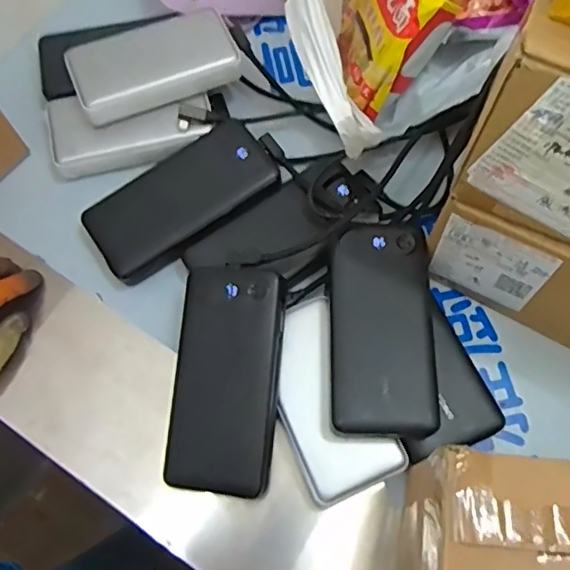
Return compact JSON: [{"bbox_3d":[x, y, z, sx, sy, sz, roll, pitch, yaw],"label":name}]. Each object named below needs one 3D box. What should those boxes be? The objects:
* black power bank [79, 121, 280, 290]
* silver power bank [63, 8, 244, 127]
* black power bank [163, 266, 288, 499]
[{"bbox_3d":[-0.084,-0.071,0.488,0.156,0.024,0.077,-36,74,-12],"label":"black power bank"},{"bbox_3d":[-0.114,-0.194,0.515,0.140,0.025,0.078,-23,72,-8],"label":"silver power bank"},{"bbox_3d":[-0.041,0.065,0.418,0.073,0.011,0.155,4,80,13],"label":"black power bank"}]

